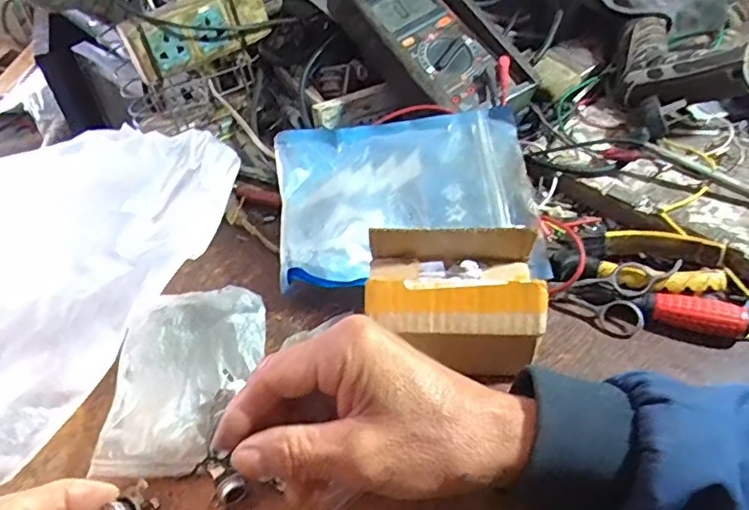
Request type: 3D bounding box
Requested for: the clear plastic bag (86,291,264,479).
[{"bbox_3d":[-0.121,0.078,0.367,0.086,0.030,0.126,-3,43,5],"label":"clear plastic bag"}]

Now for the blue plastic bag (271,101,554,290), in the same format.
[{"bbox_3d":[0.024,-0.048,0.451,0.198,0.041,0.166,-5,62,-8],"label":"blue plastic bag"}]

